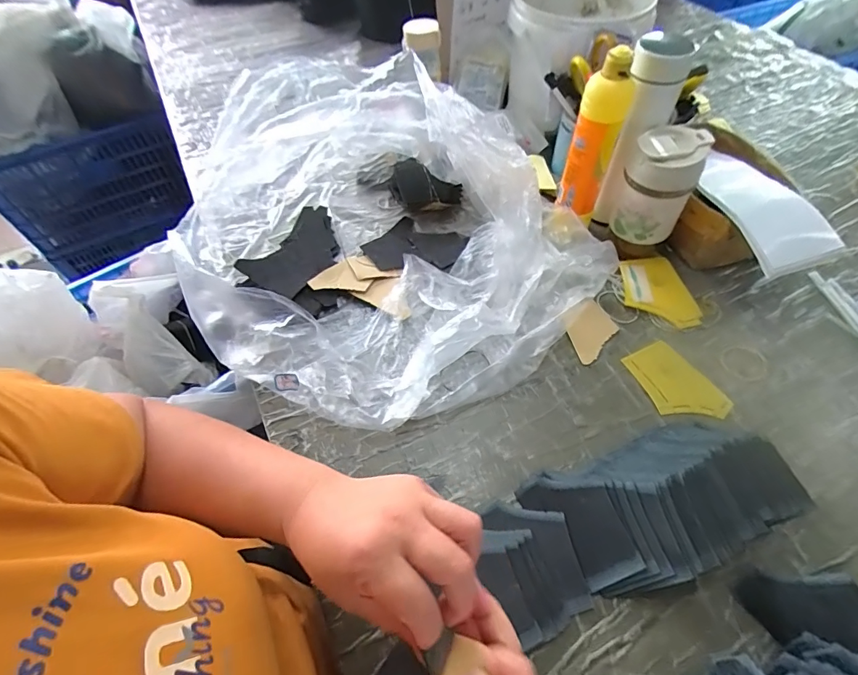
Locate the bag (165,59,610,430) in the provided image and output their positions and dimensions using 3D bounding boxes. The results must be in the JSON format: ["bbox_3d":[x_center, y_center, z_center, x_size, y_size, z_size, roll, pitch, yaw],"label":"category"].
[{"bbox_3d":[-0.088,-0.129,0.536,0.523,0.187,0.400,34,63,24],"label":"bag"}]

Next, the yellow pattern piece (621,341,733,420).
[{"bbox_3d":[0.281,0.052,0.500,0.072,0.004,0.105,-23,57,-13],"label":"yellow pattern piece"}]

